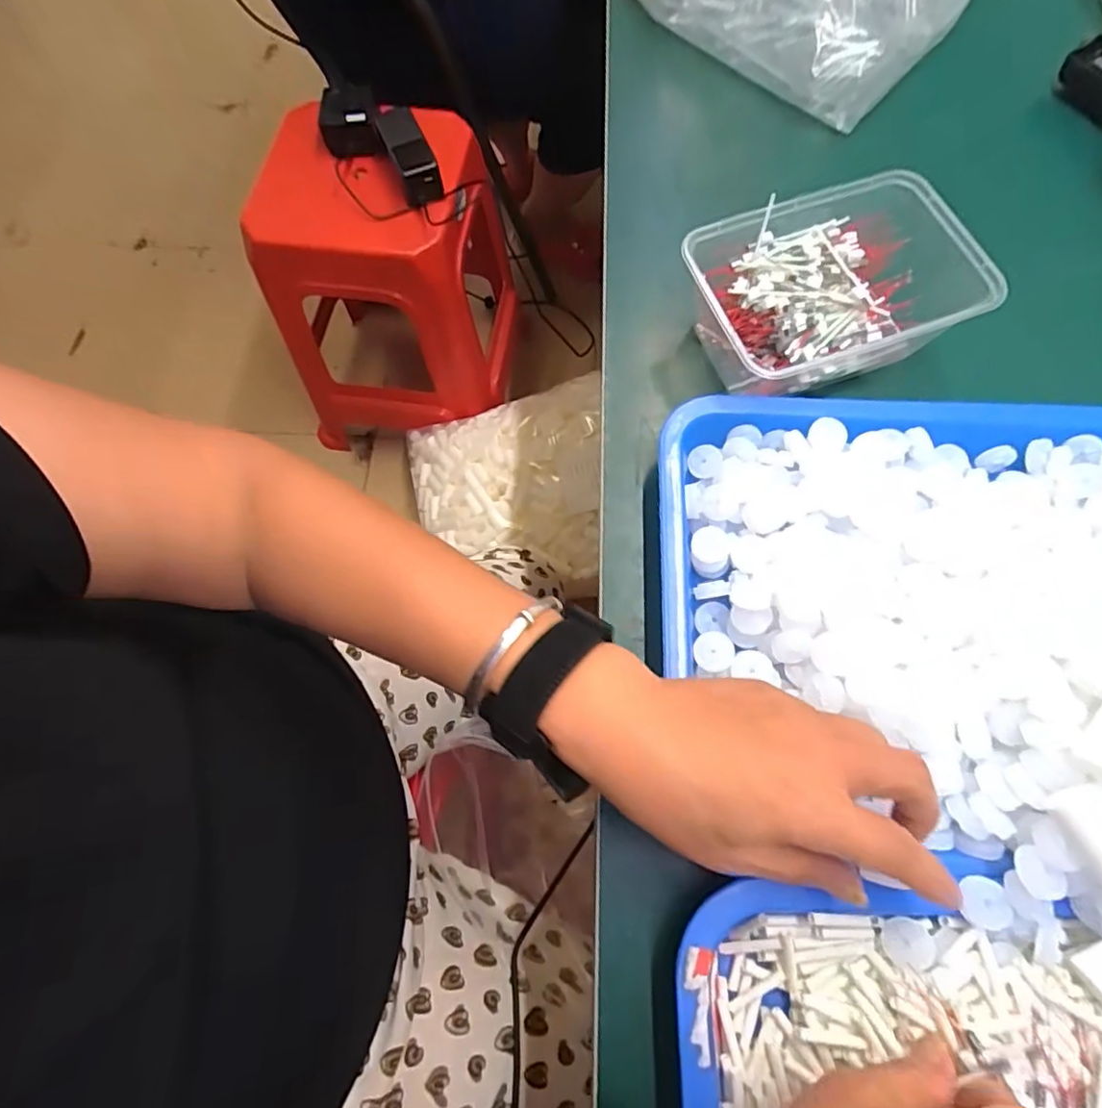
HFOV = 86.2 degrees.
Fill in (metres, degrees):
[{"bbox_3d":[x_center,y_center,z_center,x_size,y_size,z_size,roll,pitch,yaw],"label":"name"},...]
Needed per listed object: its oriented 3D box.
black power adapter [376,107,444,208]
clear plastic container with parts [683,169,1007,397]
[{"bbox_3d":[-0.214,-0.601,0.881,0.055,0.048,0.173,-21,71,-6],"label":"black power adapter"},{"bbox_3d":[0.181,-0.168,0.386,0.177,0.061,0.116,-19,71,-5],"label":"clear plastic container with parts"}]

